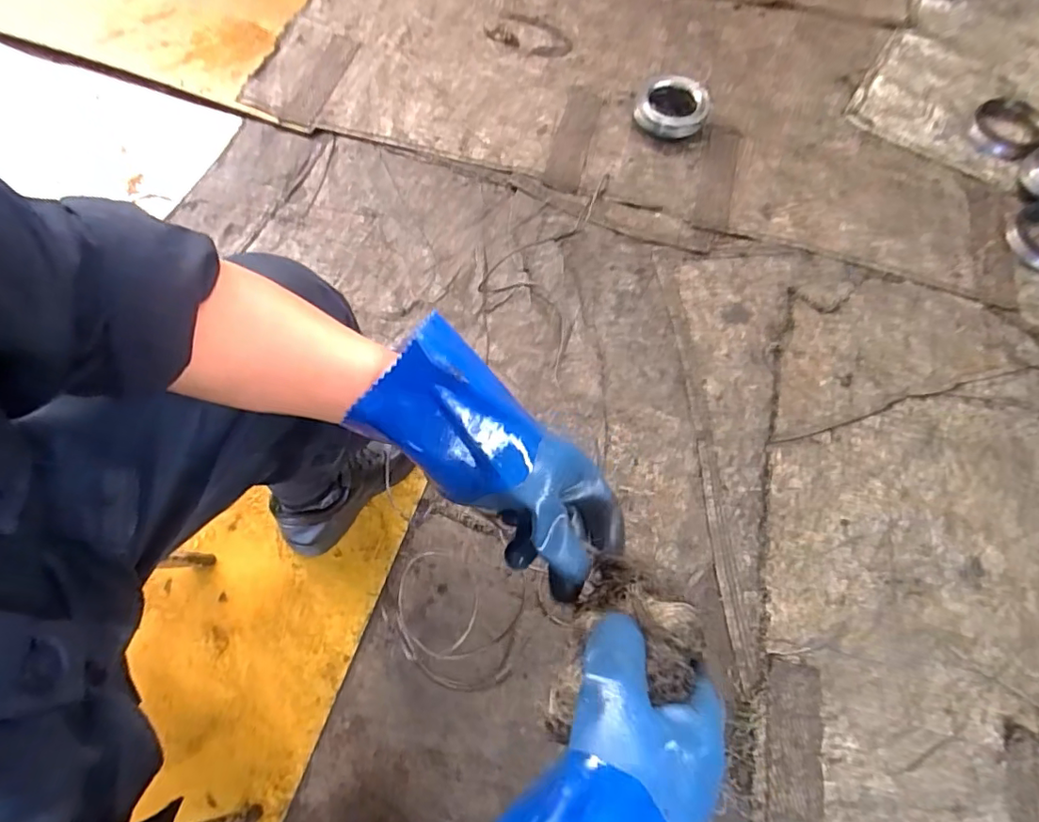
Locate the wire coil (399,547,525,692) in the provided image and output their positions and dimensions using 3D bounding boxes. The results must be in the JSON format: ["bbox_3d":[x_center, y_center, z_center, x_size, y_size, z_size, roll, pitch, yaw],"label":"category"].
[{"bbox_3d":[-0.090,0.294,0.749,0.178,0.024,0.169,1,68,-2],"label":"wire coil"}]

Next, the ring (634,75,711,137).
[{"bbox_3d":[0.318,-0.633,1.115,0.147,0.054,0.143,1,68,-2],"label":"ring"}]

